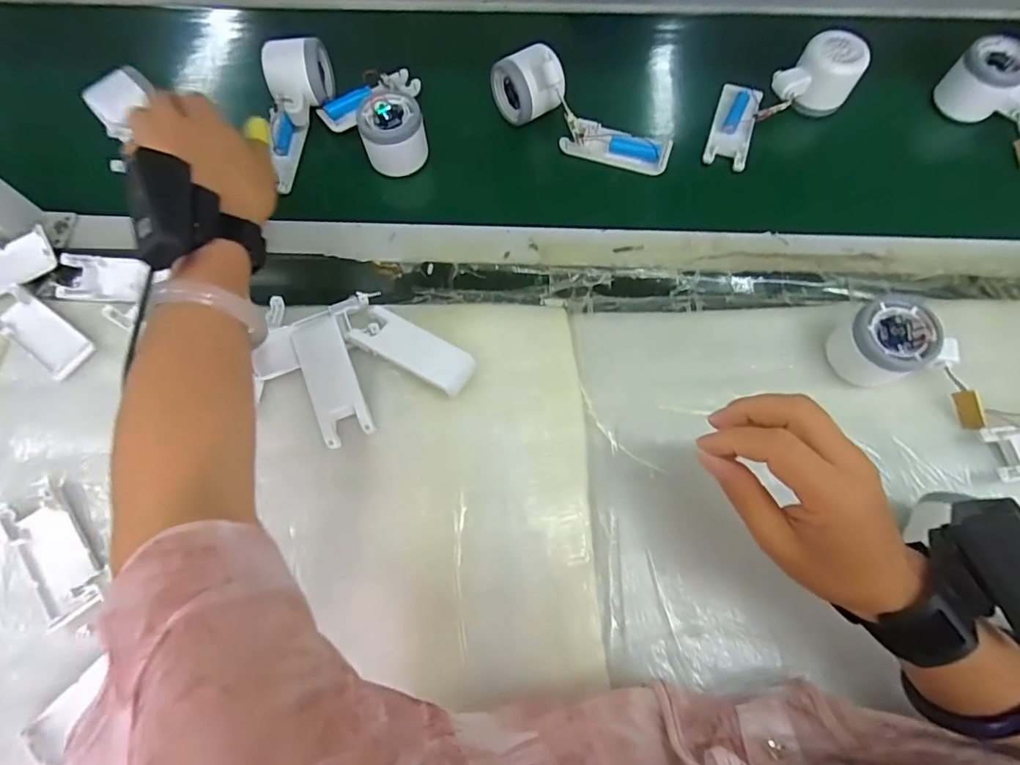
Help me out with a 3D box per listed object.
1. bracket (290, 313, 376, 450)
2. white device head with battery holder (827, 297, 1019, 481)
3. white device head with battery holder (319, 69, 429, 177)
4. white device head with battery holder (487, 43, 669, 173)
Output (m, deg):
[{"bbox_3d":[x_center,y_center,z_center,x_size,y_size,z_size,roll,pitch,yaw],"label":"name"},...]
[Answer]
[{"bbox_3d":[-0.143,-0.004,0.409,0.039,0.017,0.106,-22,70,-8],"label":"bracket"},{"bbox_3d":[0.350,0.016,0.384,0.218,0.051,0.083,25,71,10],"label":"white device head with battery holder"},{"bbox_3d":[-0.133,-0.268,0.505,0.098,0.048,0.124,-19,70,-7],"label":"white device head with battery holder"},{"bbox_3d":[0.068,-0.260,0.500,0.187,0.064,0.051,32,72,-1],"label":"white device head with battery holder"}]

